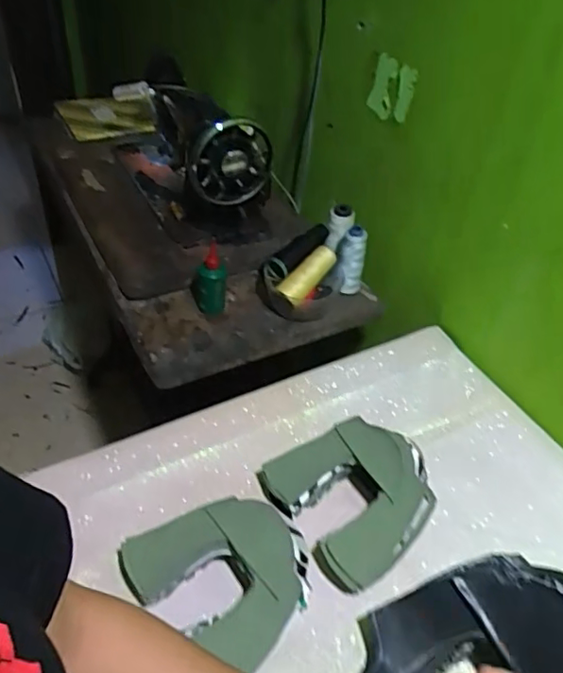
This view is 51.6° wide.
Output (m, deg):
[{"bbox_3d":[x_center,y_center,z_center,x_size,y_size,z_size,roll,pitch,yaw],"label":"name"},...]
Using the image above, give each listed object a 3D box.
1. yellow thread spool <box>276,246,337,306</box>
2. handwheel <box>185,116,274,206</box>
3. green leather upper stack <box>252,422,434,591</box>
[{"bbox_3d":[0.042,-0.095,0.897,0.033,0.042,0.113,32,62,25],"label":"yellow thread spool"},{"bbox_3d":[-0.079,-0.276,0.908,0.130,0.133,0.040,-21,49,-26],"label":"handwheel"},{"bbox_3d":[0.081,0.167,0.649,0.151,0.078,0.170,-27,53,-31],"label":"green leather upper stack"}]

